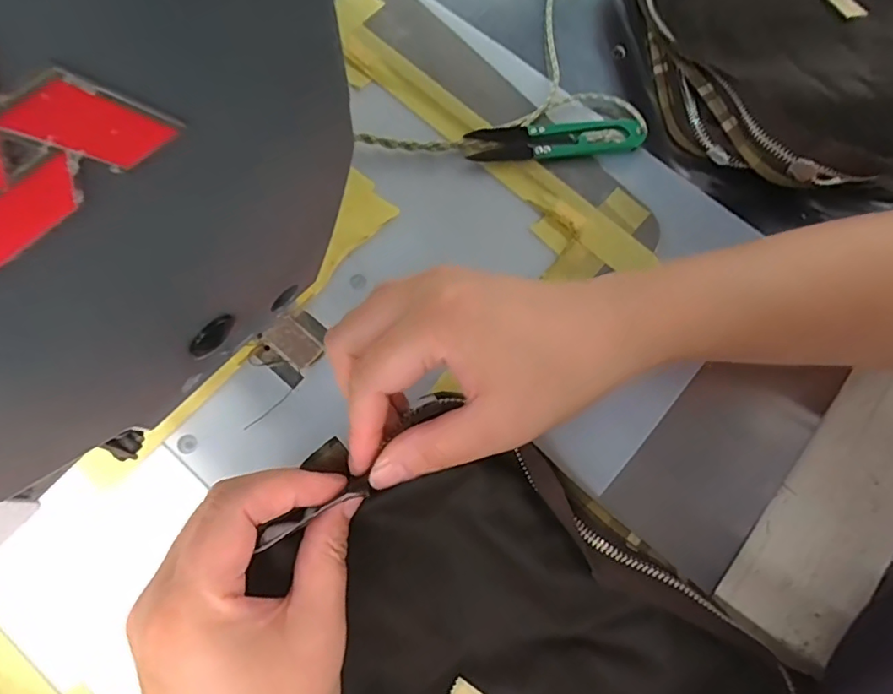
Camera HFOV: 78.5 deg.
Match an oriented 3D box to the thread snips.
[{"bbox_3d":[0.066,-0.123,0.325,0.104,0.007,0.023,-6,72,-4],"label":"thread snips"}]

